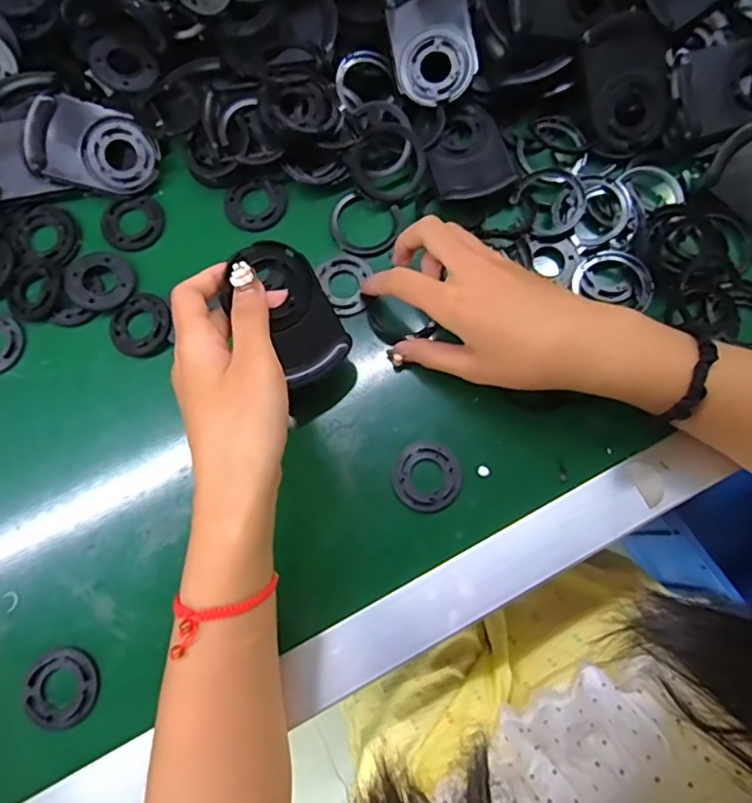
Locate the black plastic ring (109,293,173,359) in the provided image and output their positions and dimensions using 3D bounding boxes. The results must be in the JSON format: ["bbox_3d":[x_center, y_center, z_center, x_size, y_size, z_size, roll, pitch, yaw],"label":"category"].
[{"bbox_3d":[-0.161,-0.052,0.379,0.041,0.006,0.043,0,78,1],"label":"black plastic ring"}]

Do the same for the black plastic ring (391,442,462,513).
[{"bbox_3d":[0.033,0.048,0.356,0.043,0.004,0.043,0,78,1],"label":"black plastic ring"}]

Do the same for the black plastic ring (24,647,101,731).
[{"bbox_3d":[-0.187,0.170,0.330,0.043,0.006,0.044,0,78,1],"label":"black plastic ring"}]

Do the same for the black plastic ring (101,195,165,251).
[{"bbox_3d":[-0.175,-0.128,0.401,0.042,0.004,0.042,0,78,1],"label":"black plastic ring"}]

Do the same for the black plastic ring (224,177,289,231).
[{"bbox_3d":[-0.087,-0.144,0.405,0.044,0.009,0.036,-27,79,-5],"label":"black plastic ring"}]

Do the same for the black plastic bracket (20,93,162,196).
[{"bbox_3d":[-0.201,-0.181,0.394,0.085,0.013,0.057,12,95,-16],"label":"black plastic bracket"}]

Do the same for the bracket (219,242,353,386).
[{"bbox_3d":[-0.052,-0.053,0.328,0.054,0.012,0.082,-35,108,-16],"label":"bracket"}]

